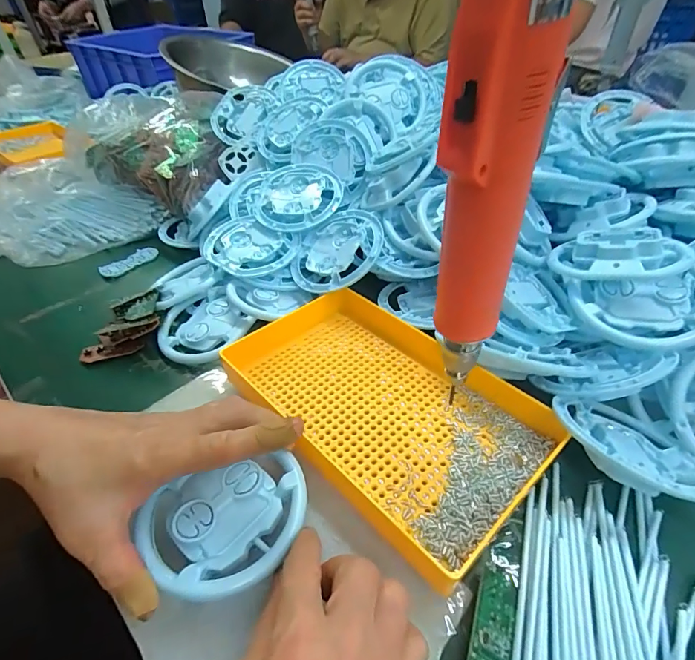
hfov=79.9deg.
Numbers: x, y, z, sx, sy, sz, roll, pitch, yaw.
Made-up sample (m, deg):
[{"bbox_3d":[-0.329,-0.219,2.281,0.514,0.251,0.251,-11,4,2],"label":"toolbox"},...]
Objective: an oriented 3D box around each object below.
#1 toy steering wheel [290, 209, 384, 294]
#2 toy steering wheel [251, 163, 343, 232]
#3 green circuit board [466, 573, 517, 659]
[{"bbox_3d":[-0.012,-0.084,0.435,0.094,0.015,0.103,-2,59,27],"label":"toy steering wheel"},{"bbox_3d":[-0.056,-0.152,0.482,0.101,0.023,0.101,-16,60,-1],"label":"toy steering wheel"},{"bbox_3d":[0.081,0.165,0.231,0.026,0.004,0.056,37,48,-4],"label":"green circuit board"}]

